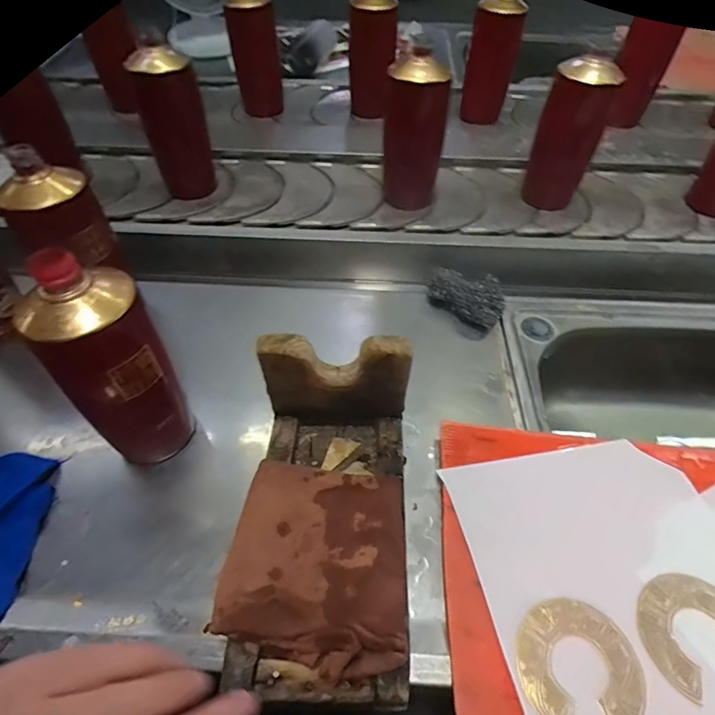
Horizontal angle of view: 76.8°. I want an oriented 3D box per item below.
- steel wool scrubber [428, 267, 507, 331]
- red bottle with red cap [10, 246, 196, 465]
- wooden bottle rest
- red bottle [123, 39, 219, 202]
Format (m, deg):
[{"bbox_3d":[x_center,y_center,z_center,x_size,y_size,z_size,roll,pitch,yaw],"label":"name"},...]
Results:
[{"bbox_3d":[0.130,-0.077,0.553,0.097,0.039,0.056,27,56,21],"label":"steel wool scrubber"},{"bbox_3d":[-0.190,0.006,0.357,0.073,0.206,0.067,-28,56,-21],"label":"red bottle with red cap"},{"bbox_3d":[-0.027,0.107,0.321,0.124,0.132,0.211,2,51,2],"label":"wooden bottle rest"},{"bbox_3d":[-0.252,-0.323,0.635,0.080,0.182,0.092,-13,52,-10],"label":"red bottle"}]

